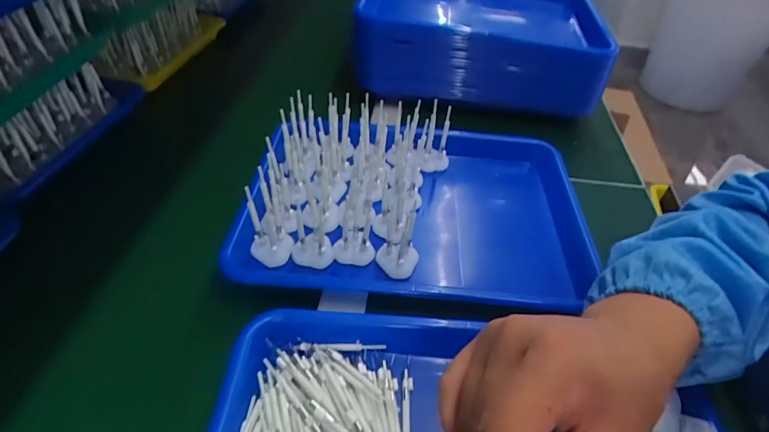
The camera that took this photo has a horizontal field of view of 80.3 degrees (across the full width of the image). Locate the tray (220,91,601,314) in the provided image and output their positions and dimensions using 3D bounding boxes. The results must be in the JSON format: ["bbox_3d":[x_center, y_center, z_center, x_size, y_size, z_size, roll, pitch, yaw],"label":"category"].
[{"bbox_3d":[0.038,-0.022,0.467,0.316,0.079,0.254,5,42,1],"label":"tray"}]

